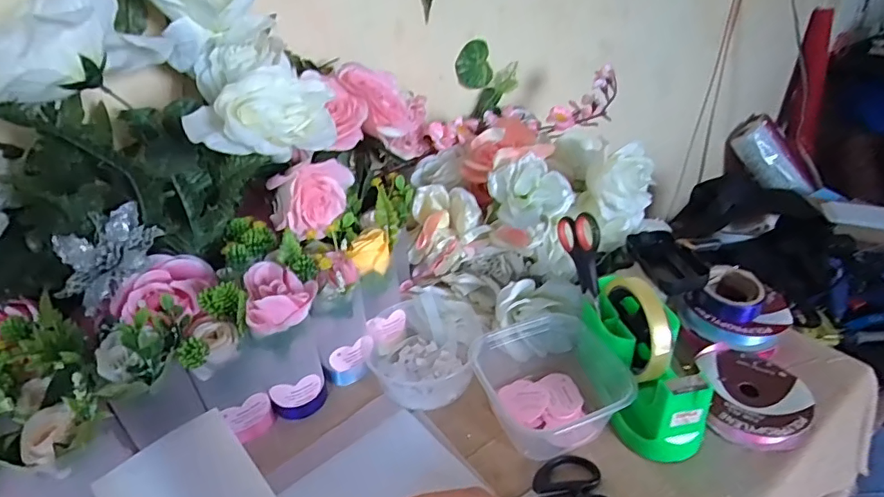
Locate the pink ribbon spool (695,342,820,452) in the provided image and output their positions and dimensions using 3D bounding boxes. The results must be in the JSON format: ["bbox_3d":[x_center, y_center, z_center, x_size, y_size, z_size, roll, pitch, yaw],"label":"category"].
[{"bbox_3d":[0.278,0.130,0.449,0.084,0.028,0.101,6,33,12],"label":"pink ribbon spool"}]

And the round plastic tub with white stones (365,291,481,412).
[{"bbox_3d":[-0.016,0.097,0.503,0.114,0.054,0.117,-4,33,-3],"label":"round plastic tub with white stones"}]

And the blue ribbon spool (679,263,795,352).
[{"bbox_3d":[0.295,0.060,0.507,0.077,0.053,0.077,-17,36,-23],"label":"blue ribbon spool"}]

